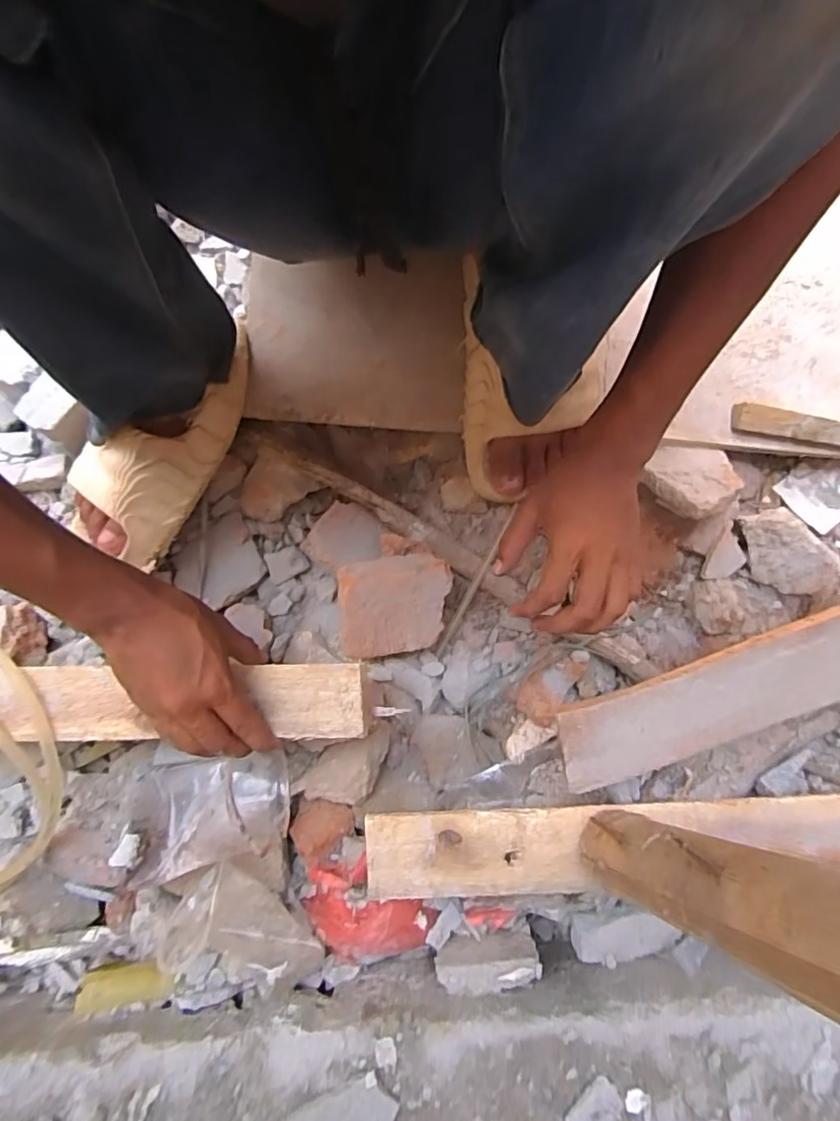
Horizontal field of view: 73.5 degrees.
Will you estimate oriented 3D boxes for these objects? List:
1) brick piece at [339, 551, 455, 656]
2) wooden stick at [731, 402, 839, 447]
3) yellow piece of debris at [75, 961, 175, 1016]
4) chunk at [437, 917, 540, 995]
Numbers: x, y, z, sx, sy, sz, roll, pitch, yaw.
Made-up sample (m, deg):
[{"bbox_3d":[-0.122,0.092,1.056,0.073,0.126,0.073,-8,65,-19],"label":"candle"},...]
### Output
[{"bbox_3d":[-0.024,0.041,0.508,0.097,0.025,0.087,-8,119,-13],"label":"brick piece"},{"bbox_3d":[0.387,-0.121,0.535,0.174,0.017,0.024,14,75,5],"label":"wooden stick"},{"bbox_3d":[-0.235,0.340,0.451,0.068,0.028,0.021,9,73,-24],"label":"yellow piece of debris"},{"bbox_3d":[0.054,0.321,0.454,0.081,0.047,0.032,-9,74,-1],"label":"chunk"}]

